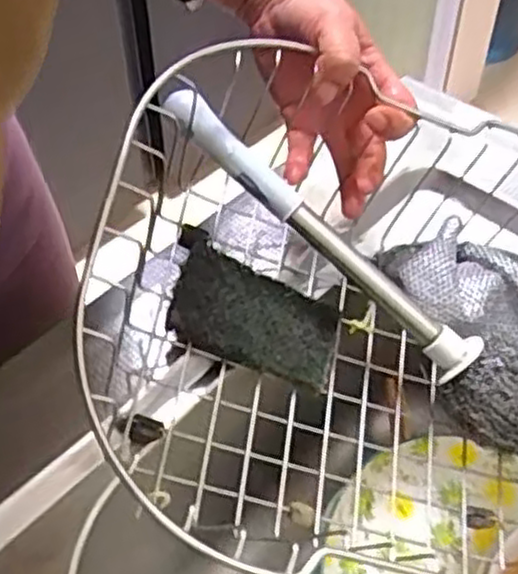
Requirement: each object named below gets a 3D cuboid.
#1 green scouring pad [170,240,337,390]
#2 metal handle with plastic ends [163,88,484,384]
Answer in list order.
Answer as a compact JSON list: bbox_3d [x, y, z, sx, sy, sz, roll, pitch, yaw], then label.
[{"bbox_3d":[-0.001,0.020,0.452,0.102,0.015,0.061,30,58,-11],"label":"green scouring pad"},{"bbox_3d":[0.034,-0.030,0.443,0.224,0.025,0.019,42,56,-3],"label":"metal handle with plastic ends"}]

